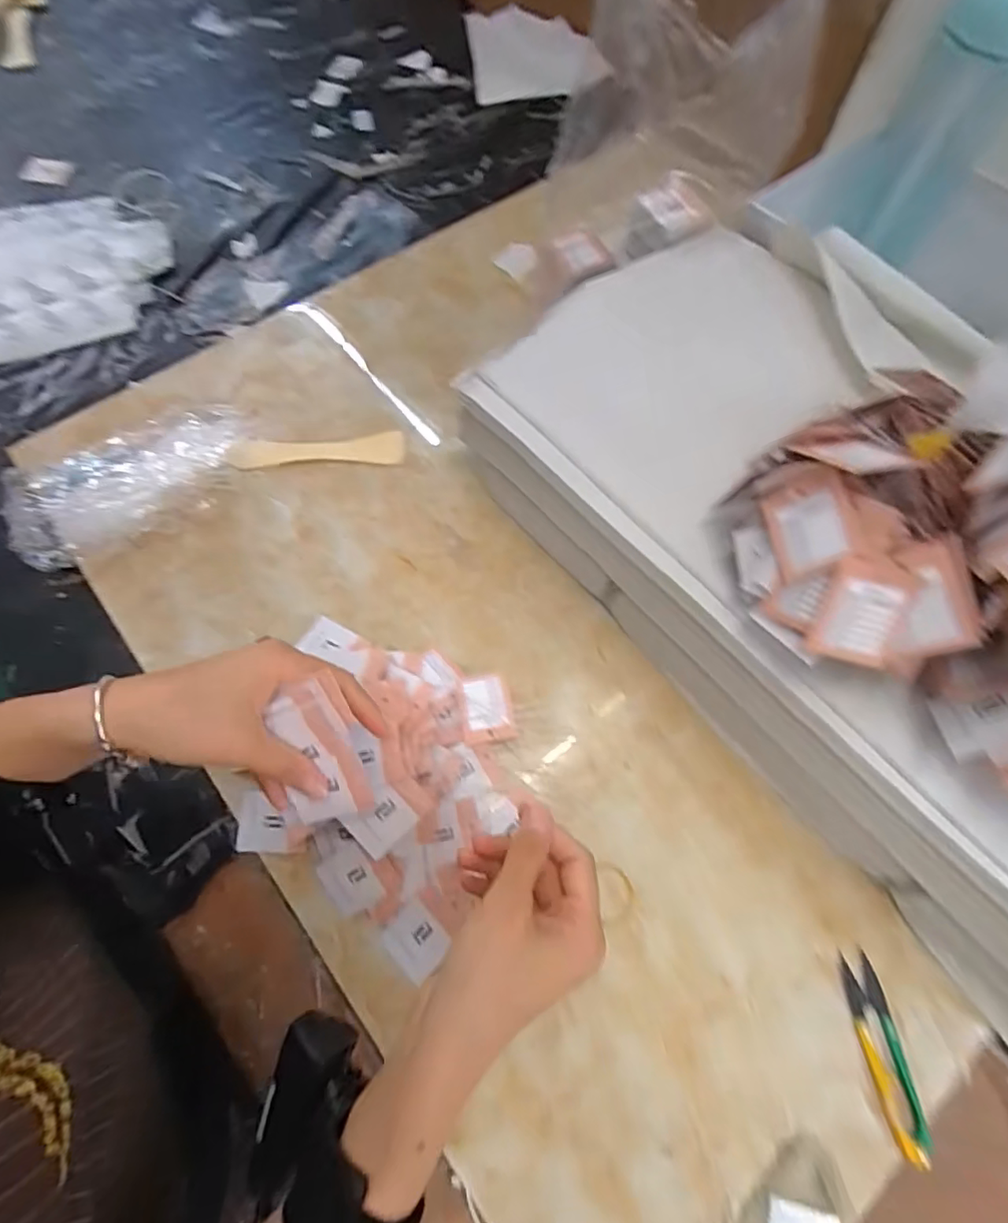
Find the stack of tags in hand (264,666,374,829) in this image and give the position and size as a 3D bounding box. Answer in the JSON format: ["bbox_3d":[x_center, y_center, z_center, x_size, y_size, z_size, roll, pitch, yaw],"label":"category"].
[{"bbox_3d":[-0.105,0.083,0.329,0.041,0.012,0.083,-16,102,-9],"label":"stack of tags in hand"}]

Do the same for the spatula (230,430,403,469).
[{"bbox_3d":[-0.165,-0.143,0.514,0.149,0.004,0.033,-4,68,-4],"label":"spatula"}]

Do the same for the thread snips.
[{"bbox_3d":[0.231,0.269,0.349,0.027,0.007,0.102,-4,62,-6],"label":"thread snips"}]

